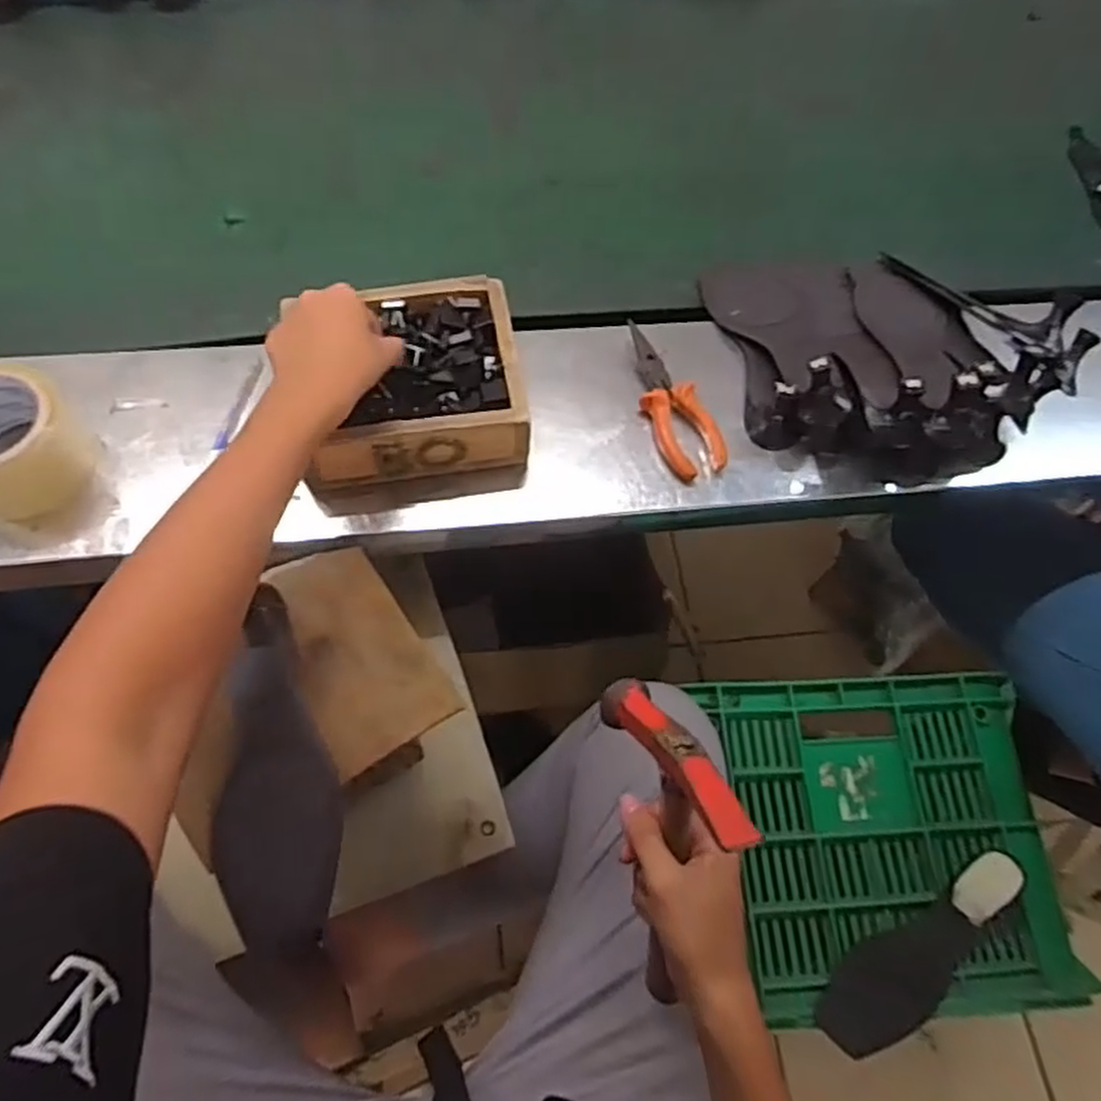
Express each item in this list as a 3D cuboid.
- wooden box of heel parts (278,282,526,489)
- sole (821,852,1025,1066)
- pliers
[{"bbox_3d":[-0.113,-0.137,0.629,0.169,0.060,0.155,-7,64,-7],"label":"wooden box of heel parts"},{"bbox_3d":[0.337,0.362,0.690,0.215,0.045,0.072,-29,69,-17],"label":"sole"},{"bbox_3d":[0.101,-0.129,0.668,0.050,0.026,0.149,-16,66,-11],"label":"pliers"}]

